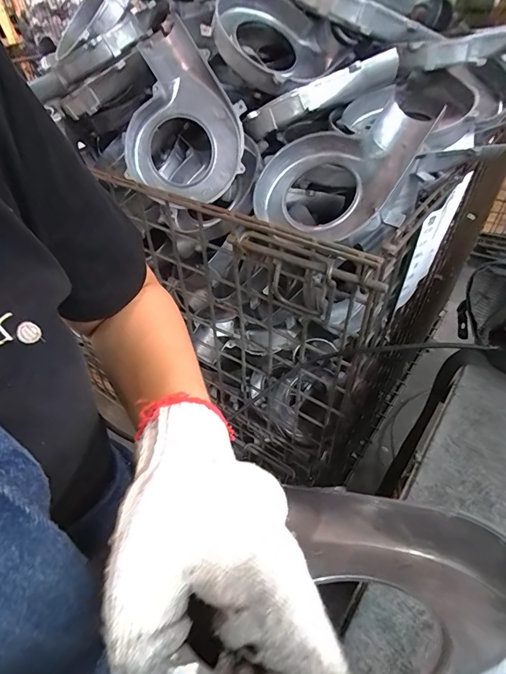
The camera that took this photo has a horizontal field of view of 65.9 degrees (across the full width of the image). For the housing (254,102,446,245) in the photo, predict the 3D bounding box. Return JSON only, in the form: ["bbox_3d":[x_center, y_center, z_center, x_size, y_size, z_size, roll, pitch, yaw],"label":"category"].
[{"bbox_3d":[0.099,-0.197,0.452,0.156,0.044,0.189,38,92,25],"label":"housing"}]

